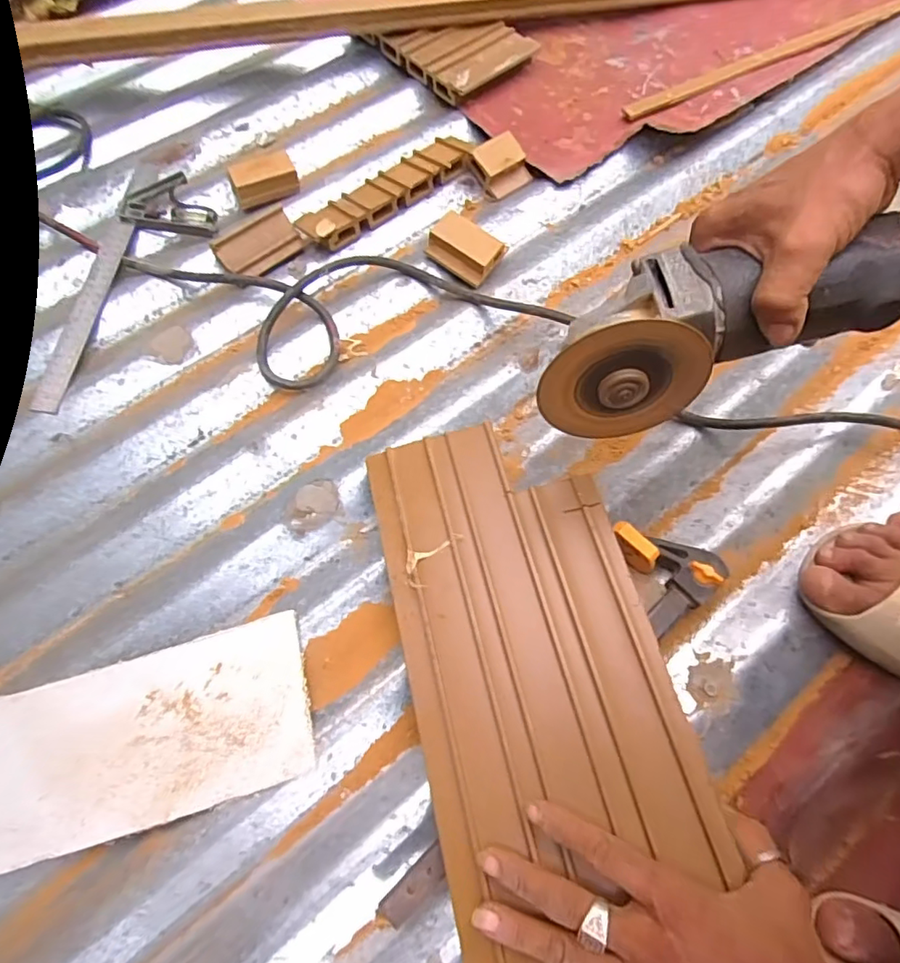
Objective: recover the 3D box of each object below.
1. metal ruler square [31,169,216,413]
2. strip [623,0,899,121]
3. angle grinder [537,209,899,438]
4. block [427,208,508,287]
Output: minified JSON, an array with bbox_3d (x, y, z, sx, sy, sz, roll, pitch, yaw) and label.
[{"bbox_3d":[-0.316,-0.198,0.560,0.109,0.017,0.295,8,67,3],"label":"metal ruler square"},{"bbox_3d":[0.420,-0.536,0.690,0.513,0.008,0.022,-29,70,-12],"label":"strip"},{"bbox_3d":[0.182,-0.108,0.333,0.268,0.084,0.080,-17,67,10],"label":"angle grinder"},{"bbox_3d":[0.016,-0.235,0.569,0.070,0.029,0.045,33,71,13],"label":"block"}]

